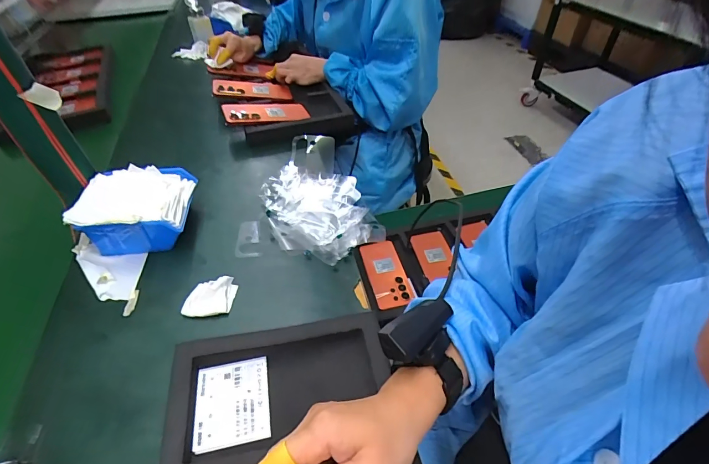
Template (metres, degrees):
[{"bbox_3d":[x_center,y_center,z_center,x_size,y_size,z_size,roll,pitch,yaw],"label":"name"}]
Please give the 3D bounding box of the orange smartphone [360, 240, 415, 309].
[{"bbox_3d":[0.069,0.086,0.786,0.077,0.012,0.160,-11,48,-8],"label":"orange smartphone"}]

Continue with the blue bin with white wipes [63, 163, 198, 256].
[{"bbox_3d":[-0.316,-0.032,0.544,0.143,0.079,0.121,-4,45,-7],"label":"blue bin with white wipes"}]

